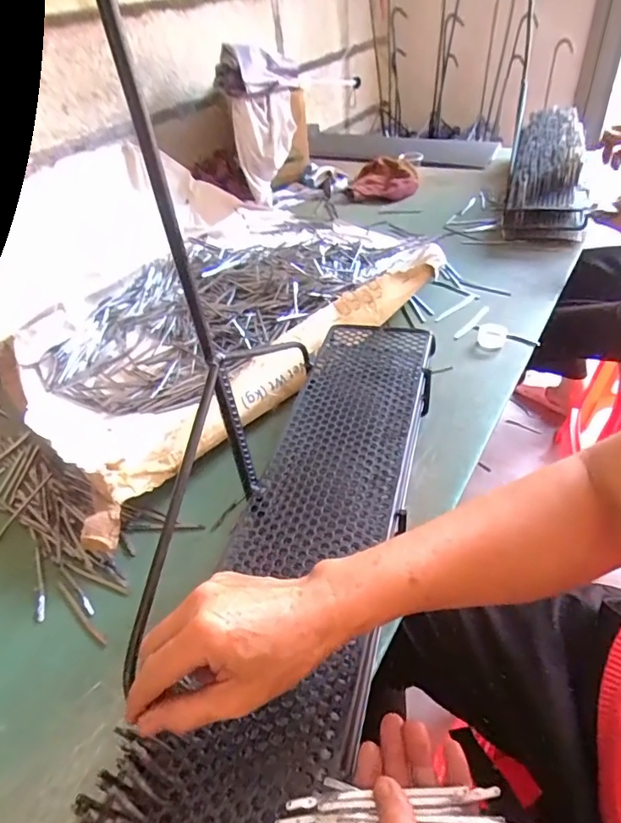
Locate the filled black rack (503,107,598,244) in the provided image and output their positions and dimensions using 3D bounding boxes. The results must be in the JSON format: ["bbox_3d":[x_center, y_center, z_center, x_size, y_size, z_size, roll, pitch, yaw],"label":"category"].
[{"bbox_3d":[0.537,-0.559,1.127,0.146,0.135,0.561,9,45,15],"label":"filled black rack"}]

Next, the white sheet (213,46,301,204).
[{"bbox_3d":[-0.114,-0.762,1.287,0.207,0.307,0.153,-35,48,-27],"label":"white sheet"}]

